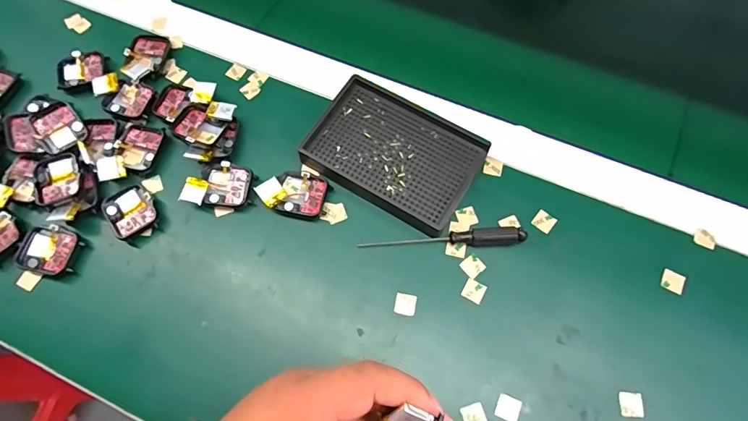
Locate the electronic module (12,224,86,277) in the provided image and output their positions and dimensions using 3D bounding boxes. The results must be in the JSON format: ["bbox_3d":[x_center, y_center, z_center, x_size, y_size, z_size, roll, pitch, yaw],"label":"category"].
[{"bbox_3d":[-0.260,0.033,0.348,0.043,0.013,0.037,17,71,8],"label":"electronic module"}]

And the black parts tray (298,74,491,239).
[{"bbox_3d":[0.018,-0.050,0.368,0.135,0.020,0.096,30,73,12],"label":"black parts tray"}]

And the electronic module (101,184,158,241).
[{"bbox_3d":[-0.201,0.002,0.359,0.038,0.011,0.040,-37,73,-12],"label":"electronic module"}]

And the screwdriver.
[{"bbox_3d":[0.054,0.025,0.343,0.130,0.013,0.013,-5,69,-1],"label":"screwdriver"}]

